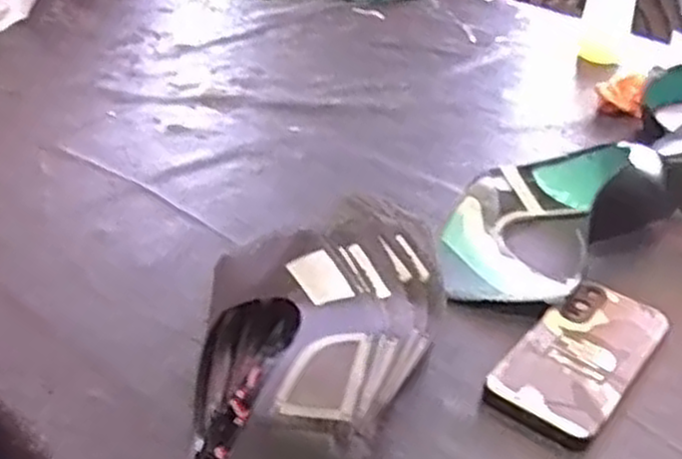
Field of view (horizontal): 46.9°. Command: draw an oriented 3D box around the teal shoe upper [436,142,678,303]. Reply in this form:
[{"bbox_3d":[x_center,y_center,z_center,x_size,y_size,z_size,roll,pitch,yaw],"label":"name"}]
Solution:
[{"bbox_3d":[0.170,-0.020,0.669,0.147,0.065,0.233,27,40,32],"label":"teal shoe upper"}]

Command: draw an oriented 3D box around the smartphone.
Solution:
[{"bbox_3d":[0.171,0.091,0.562,0.078,0.016,0.158,25,39,30],"label":"smartphone"}]

